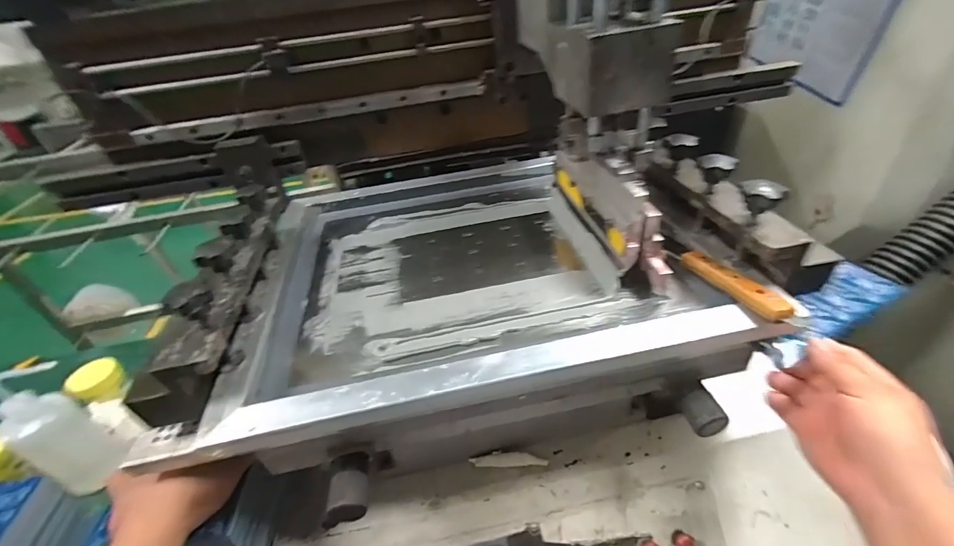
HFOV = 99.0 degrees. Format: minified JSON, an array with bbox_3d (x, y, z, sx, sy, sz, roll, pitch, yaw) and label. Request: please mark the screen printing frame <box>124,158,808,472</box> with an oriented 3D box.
[{"bbox_3d":[-0.045,-0.013,0.497,0.530,0.049,0.431,-10,40,-5],"label":"screen printing frame"}]

